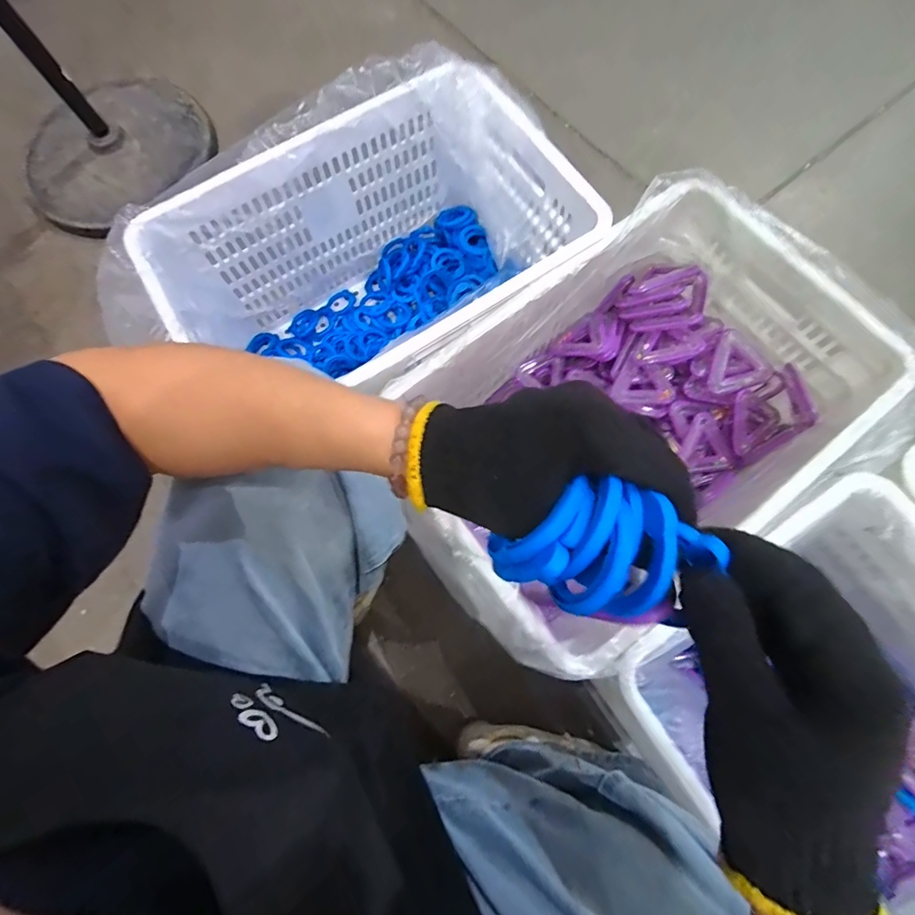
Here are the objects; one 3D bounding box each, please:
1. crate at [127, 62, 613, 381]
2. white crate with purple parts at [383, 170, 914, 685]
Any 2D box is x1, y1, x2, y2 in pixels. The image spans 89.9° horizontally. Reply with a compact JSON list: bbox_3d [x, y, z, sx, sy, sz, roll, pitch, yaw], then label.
[{"bbox_3d":[-0.104,-0.258,0.717,0.521,0.311,0.362,-33,76,-8],"label":"crate"},{"bbox_3d":[0.205,-0.033,0.629,0.560,0.278,0.372,-37,77,-9],"label":"white crate with purple parts"}]

